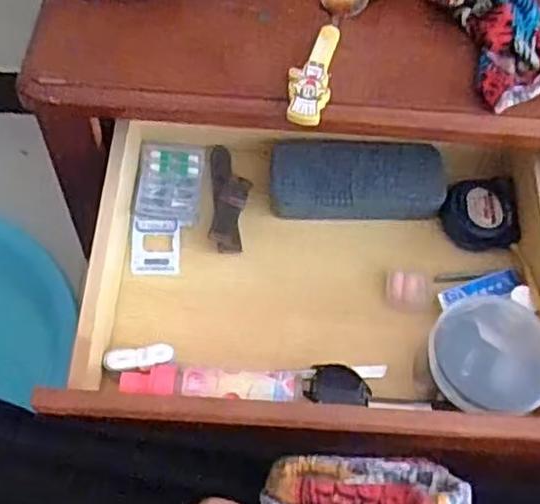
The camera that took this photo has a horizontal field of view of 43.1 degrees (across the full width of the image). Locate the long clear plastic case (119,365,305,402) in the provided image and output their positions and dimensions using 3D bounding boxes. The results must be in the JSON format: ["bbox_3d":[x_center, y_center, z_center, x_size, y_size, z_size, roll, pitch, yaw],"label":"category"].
[{"bbox_3d":[-0.045,0.106,0.532,0.138,0.032,0.026,3,60,-3],"label":"long clear plastic case"}]

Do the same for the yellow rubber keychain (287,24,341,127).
[{"bbox_3d":[0.032,-0.134,0.509,0.030,0.009,0.094,10,60,1],"label":"yellow rubber keychain"}]

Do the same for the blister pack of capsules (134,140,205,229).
[{"bbox_3d":[-0.091,-0.066,0.629,0.058,0.012,0.080,5,60,-2],"label":"blister pack of capsules"}]

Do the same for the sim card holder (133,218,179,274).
[{"bbox_3d":[-0.101,-0.005,0.605,0.040,0.004,0.054,0,70,-6],"label":"sim card holder"}]

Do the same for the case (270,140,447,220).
[{"bbox_3d":[0.080,-0.061,0.618,0.157,0.044,0.063,1,61,-4],"label":"case"}]

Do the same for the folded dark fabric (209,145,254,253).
[{"bbox_3d":[-0.036,-0.050,0.626,0.035,0.012,0.104,1,61,-4],"label":"folded dark fabric"}]

